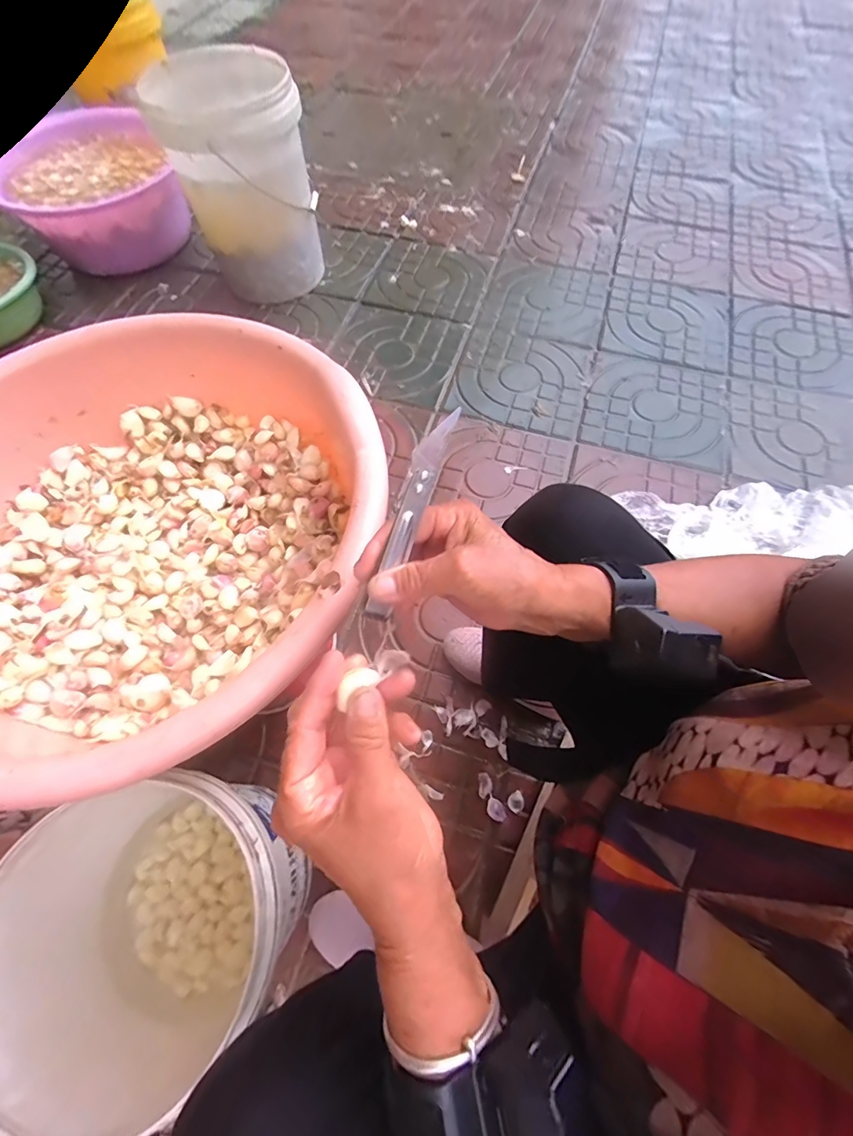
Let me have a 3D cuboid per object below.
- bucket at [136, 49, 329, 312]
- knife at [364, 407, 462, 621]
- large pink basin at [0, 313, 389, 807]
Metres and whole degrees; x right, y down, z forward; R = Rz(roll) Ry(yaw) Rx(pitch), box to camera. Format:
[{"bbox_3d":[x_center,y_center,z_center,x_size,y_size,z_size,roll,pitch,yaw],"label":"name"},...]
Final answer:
[{"bbox_3d":[-0.408,-0.861,1.008,0.282,0.378,0.262,-17,65,-7],"label":"bucket"},{"bbox_3d":[-0.011,-0.031,0.264,0.016,0.012,0.132,22,99,9],"label":"knife"},{"bbox_3d":[-0.267,-0.037,0.428,0.433,0.154,0.440,-1,64,1],"label":"large pink basin"}]

